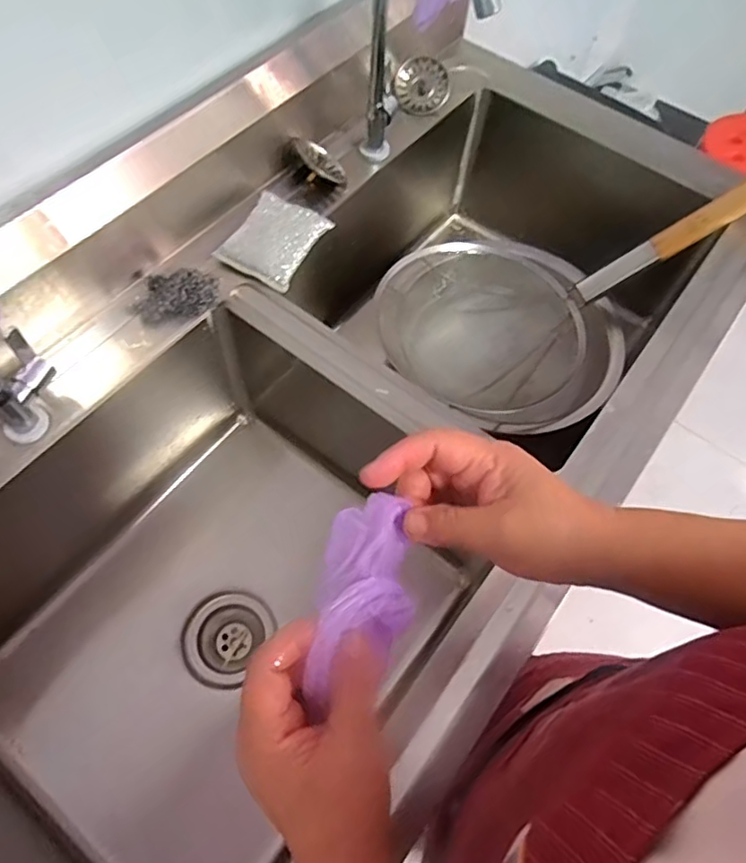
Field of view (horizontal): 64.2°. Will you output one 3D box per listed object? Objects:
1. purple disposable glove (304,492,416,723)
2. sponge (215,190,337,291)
[{"bbox_3d":[-0.005,0.087,0.308,0.049,0.032,0.108,16,66,5],"label":"purple disposable glove"},{"bbox_3d":[-0.115,-0.232,0.707,0.091,0.020,0.118,27,64,11],"label":"sponge"}]

